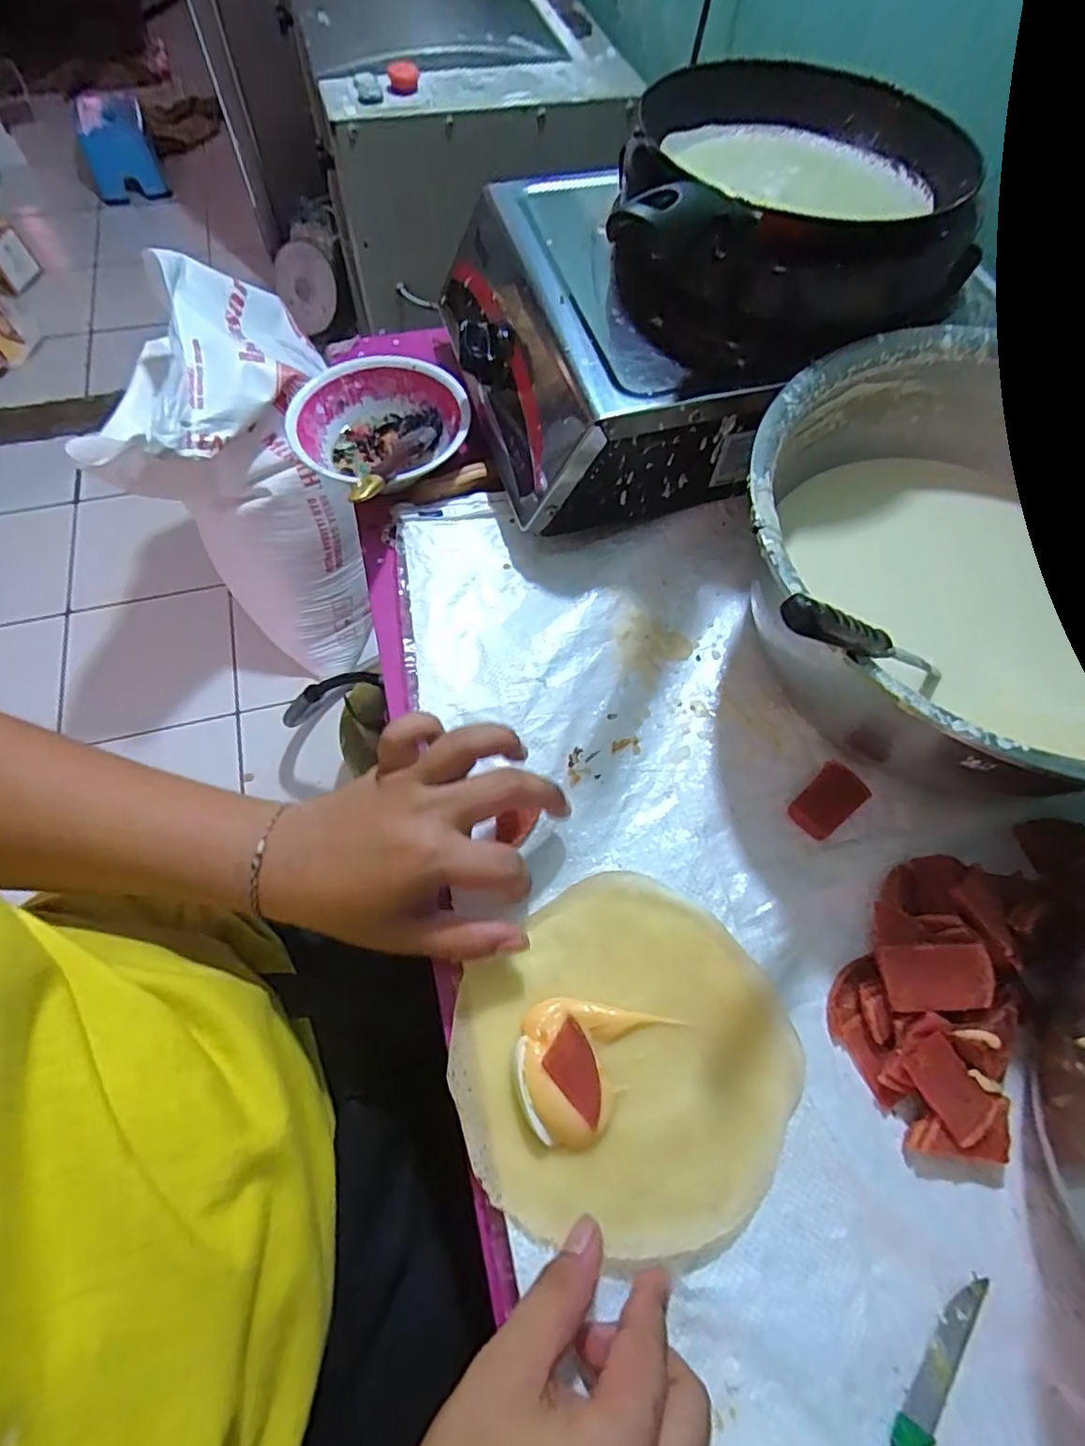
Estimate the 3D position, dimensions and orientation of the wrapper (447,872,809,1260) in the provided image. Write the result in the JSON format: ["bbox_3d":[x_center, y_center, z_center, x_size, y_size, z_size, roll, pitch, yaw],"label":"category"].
[{"bbox_3d":[0.041,0.170,0.318,0.165,0.018,0.162,1,64,-2],"label":"wrapper"}]

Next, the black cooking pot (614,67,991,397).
[{"bbox_3d":[0.158,-0.335,0.415,0.220,0.079,0.213,1,64,-2],"label":"black cooking pot"}]

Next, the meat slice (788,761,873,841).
[{"bbox_3d":[0.175,0.049,0.381,0.050,0.011,0.030,-41,72,-19],"label":"meat slice"}]

